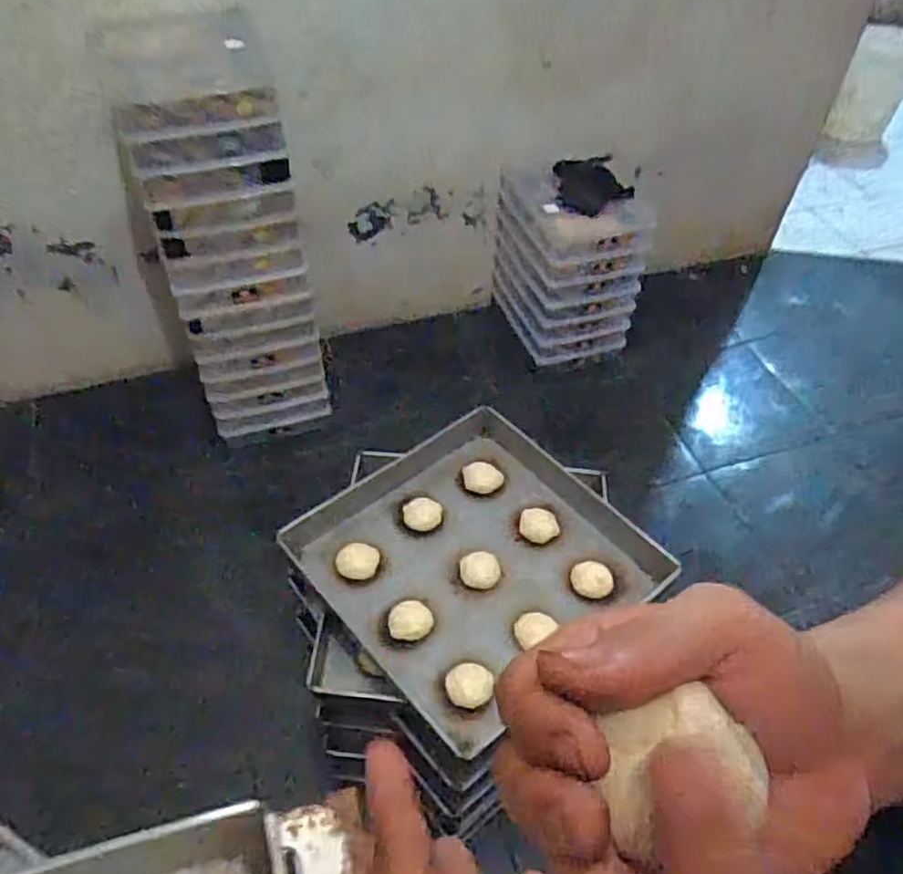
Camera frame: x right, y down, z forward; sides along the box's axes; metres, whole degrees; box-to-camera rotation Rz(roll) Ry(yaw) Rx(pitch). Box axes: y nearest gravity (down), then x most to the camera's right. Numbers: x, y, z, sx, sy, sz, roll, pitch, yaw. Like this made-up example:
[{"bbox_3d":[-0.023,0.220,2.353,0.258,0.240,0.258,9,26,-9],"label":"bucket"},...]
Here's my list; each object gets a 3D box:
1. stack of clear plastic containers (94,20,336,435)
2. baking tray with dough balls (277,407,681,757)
[{"bbox_3d":[-0.500,-0.413,1.602,0.307,0.872,0.378,-16,51,-15],"label":"stack of clear plastic containers"},{"bbox_3d":[0.036,0.177,1.055,0.426,0.045,0.425,-34,58,-27],"label":"baking tray with dough balls"}]

